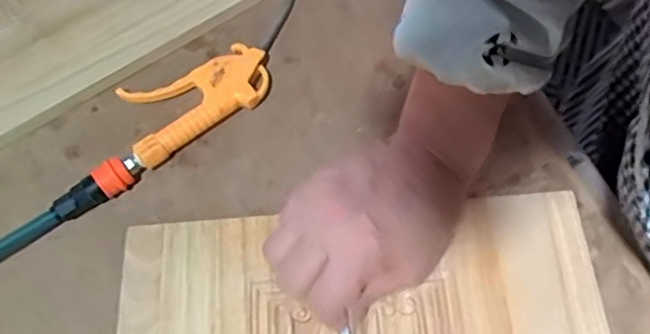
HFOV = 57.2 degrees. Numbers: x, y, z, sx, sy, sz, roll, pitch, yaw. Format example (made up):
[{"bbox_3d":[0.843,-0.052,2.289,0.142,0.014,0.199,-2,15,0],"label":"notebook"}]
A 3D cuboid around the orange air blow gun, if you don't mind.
[{"bbox_3d":[-0.121,-0.050,0.490,0.163,0.022,0.073,-33,66,-12],"label":"orange air blow gun"}]

